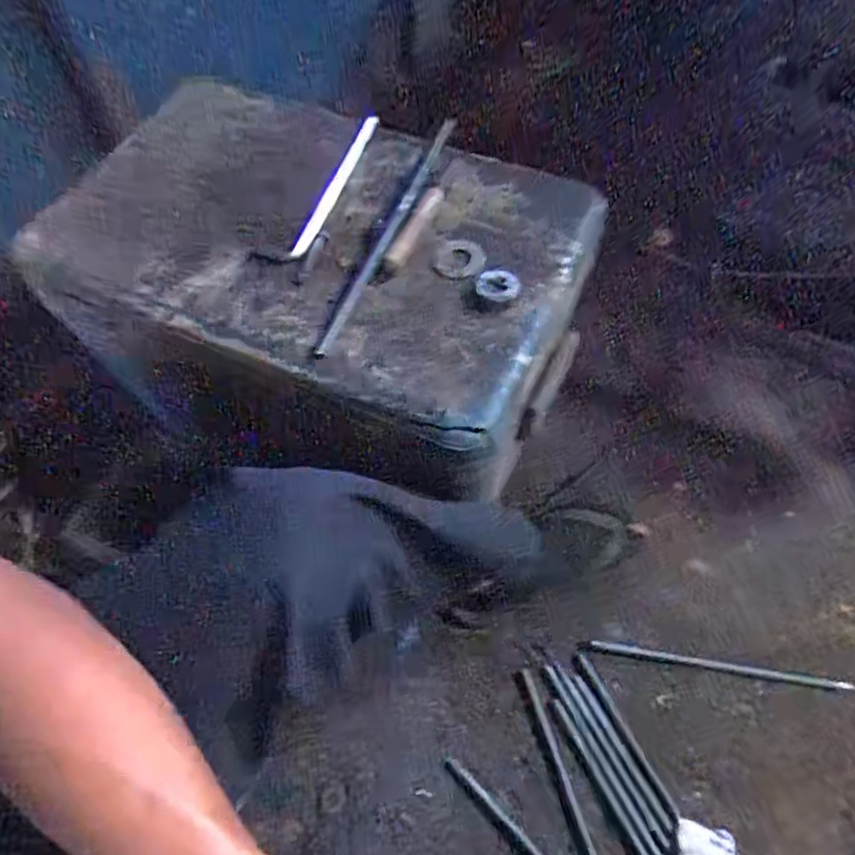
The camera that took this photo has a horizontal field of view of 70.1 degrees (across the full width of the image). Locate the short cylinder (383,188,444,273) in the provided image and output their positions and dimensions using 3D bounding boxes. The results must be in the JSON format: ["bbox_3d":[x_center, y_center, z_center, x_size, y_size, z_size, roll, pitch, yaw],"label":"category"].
[{"bbox_3d":[-0.012,-0.180,0.547,0.017,0.012,0.106,22,61,10],"label":"short cylinder"}]

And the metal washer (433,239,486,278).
[{"bbox_3d":[0.030,-0.150,0.542,0.037,0.005,0.049,38,66,5],"label":"metal washer"}]

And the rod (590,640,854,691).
[{"bbox_3d":[0.355,0.288,0.738,0.307,0.017,0.014,7,61,6],"label":"rod"}]

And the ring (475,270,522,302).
[{"bbox_3d":[0.060,-0.121,0.512,0.037,0.018,0.020,17,62,12],"label":"ring"}]

